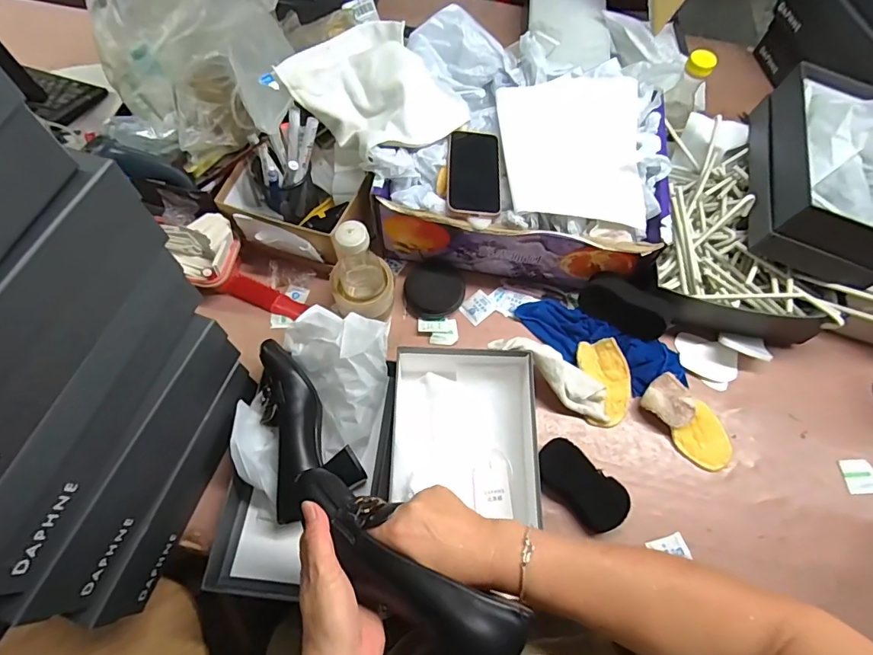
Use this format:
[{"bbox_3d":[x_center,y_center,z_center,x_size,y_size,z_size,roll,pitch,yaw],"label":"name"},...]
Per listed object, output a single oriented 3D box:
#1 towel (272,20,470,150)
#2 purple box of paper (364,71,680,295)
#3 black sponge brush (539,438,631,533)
[{"bbox_3d":[-0.090,-0.325,0.662,0.192,0.086,0.212,-39,73,-17],"label":"towel"},{"bbox_3d":[0.124,-0.225,0.708,0.389,0.179,0.269,9,66,2],"label":"purple box of paper"},{"bbox_3d":[0.185,0.204,0.602,0.063,0.038,0.120,-41,73,-18],"label":"black sponge brush"}]

